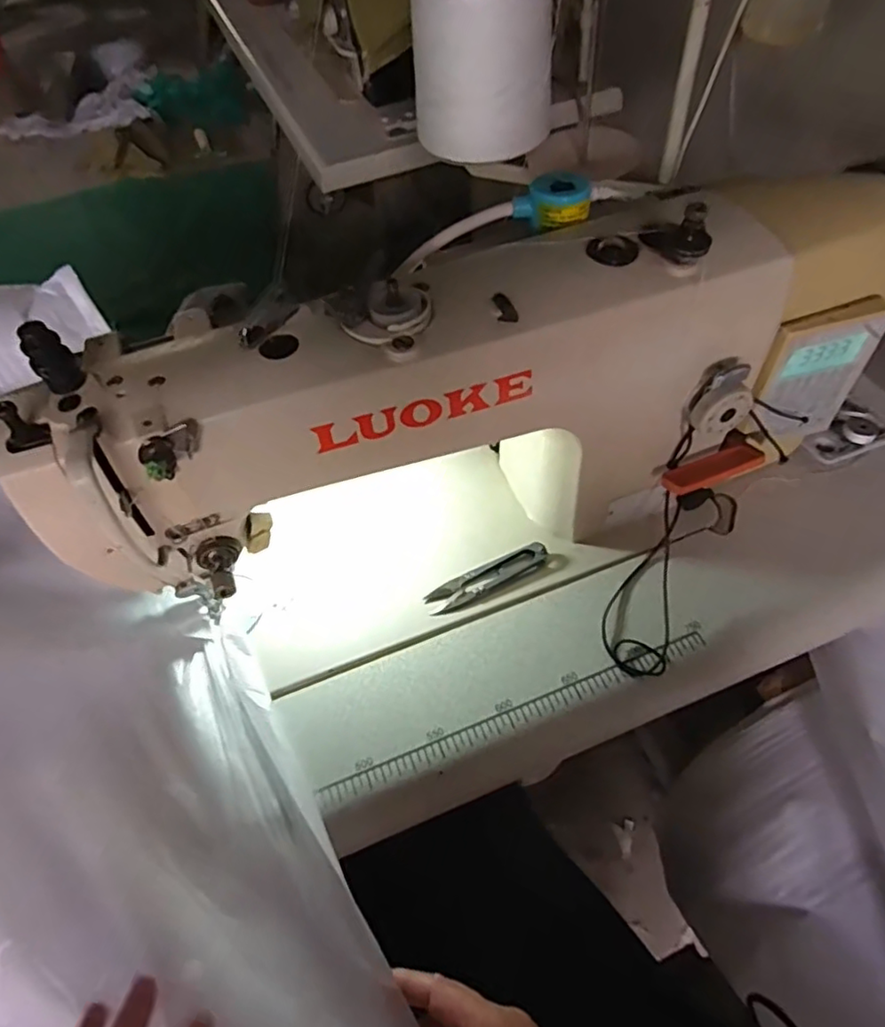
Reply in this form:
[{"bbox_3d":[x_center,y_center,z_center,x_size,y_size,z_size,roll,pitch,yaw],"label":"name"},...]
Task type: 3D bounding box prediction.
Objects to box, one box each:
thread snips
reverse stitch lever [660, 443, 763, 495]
[{"bbox_3d":[0.035,0.048,0.479,0.099,0.008,0.023,-24,55,-13],"label":"thread snips"},{"bbox_3d":[0.195,-0.032,0.450,0.074,0.006,0.022,-18,54,-8],"label":"reverse stitch lever"}]

